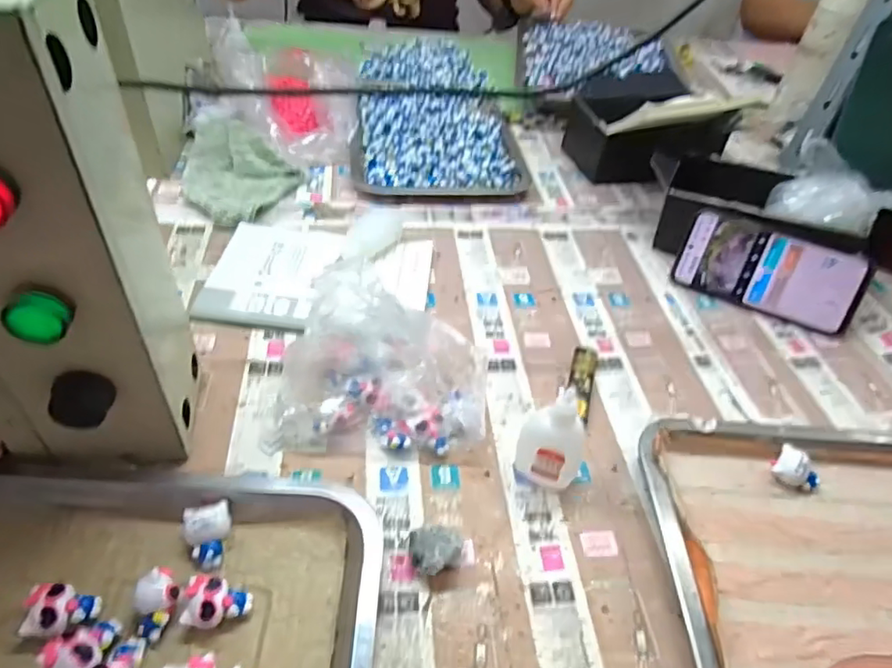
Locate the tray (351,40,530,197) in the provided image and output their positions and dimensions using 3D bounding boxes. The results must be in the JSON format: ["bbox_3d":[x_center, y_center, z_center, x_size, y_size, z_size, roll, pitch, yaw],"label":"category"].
[{"bbox_3d":[-0.021,-0.323,0.817,0.207,0.028,0.429,0,45,-7],"label":"tray"}]

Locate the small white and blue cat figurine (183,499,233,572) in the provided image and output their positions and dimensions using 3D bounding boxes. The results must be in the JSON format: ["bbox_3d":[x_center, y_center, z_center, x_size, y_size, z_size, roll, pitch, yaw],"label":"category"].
[{"bbox_3d":[-0.139,0.119,0.345,0.027,0.021,0.036,-17,49,-22],"label":"small white and blue cat figurine"}]

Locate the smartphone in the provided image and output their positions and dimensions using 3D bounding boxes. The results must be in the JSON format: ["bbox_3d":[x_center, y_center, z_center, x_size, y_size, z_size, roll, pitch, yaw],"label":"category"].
[{"bbox_3d":[0.320,-0.063,0.575,0.163,0.082,0.016,21,13,15],"label":"smartphone"}]

